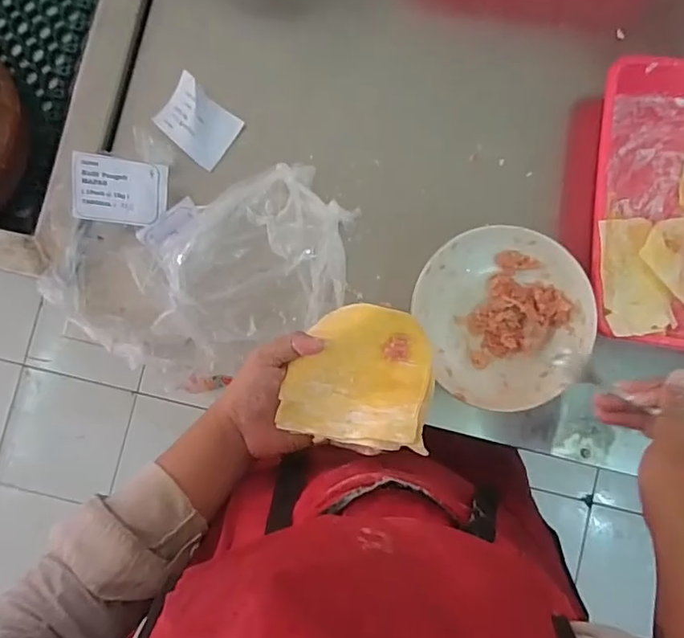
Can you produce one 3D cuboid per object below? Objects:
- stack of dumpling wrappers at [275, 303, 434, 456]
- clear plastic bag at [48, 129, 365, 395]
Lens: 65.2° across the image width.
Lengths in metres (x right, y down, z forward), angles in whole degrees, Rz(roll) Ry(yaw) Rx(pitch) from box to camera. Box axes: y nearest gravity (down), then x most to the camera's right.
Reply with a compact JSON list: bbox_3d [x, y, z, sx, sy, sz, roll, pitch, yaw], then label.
[{"bbox_3d":[0.016,0.048,0.445,0.117,0.035,0.117,9,87,0],"label":"stack of dumpling wrappers"},{"bbox_3d":[-0.142,-0.053,0.516,0.279,0.074,0.221,13,87,0],"label":"clear plastic bag"}]

